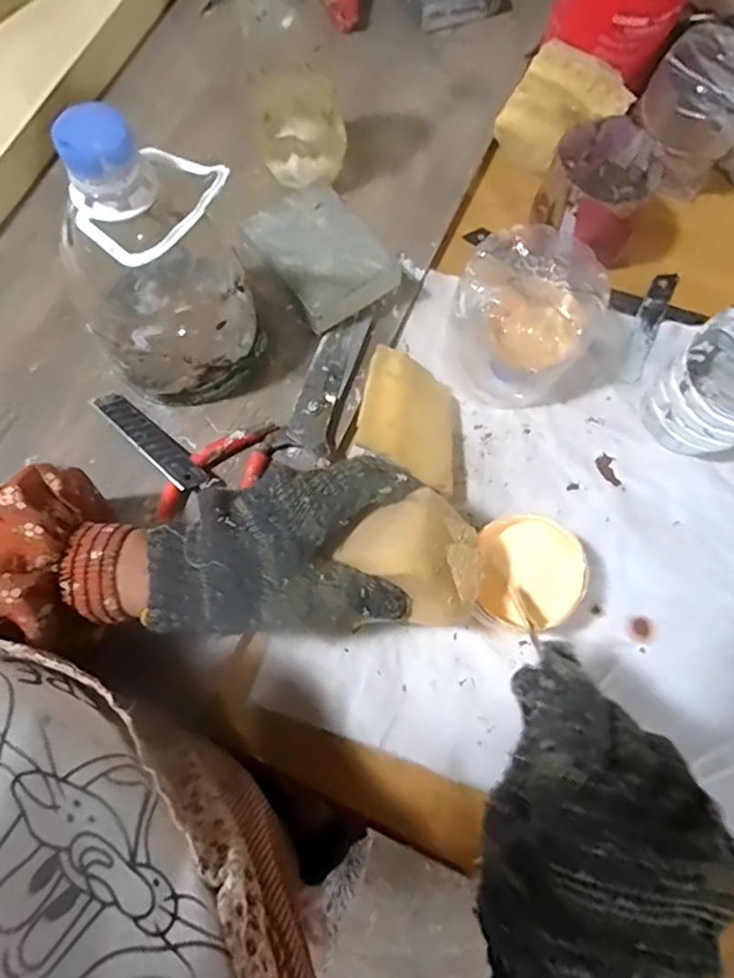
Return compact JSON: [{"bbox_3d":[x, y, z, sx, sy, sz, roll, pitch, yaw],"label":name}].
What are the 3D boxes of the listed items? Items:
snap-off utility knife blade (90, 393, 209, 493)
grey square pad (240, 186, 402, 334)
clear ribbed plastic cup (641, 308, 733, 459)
[{"bbox_3d":[-0.140,-0.032,0.391,0.098,0.006,0.022,40,65,18],"label":"snap-off utility knife blade"},{"bbox_3d":[-0.032,-0.161,0.410,0.068,0.022,0.099,-33,68,-5],"label":"grey square pad"},{"bbox_3d":[0.218,-0.061,0.376,0.066,0.076,0.068,0,72,-1],"label":"clear ribbed plastic cup"}]

